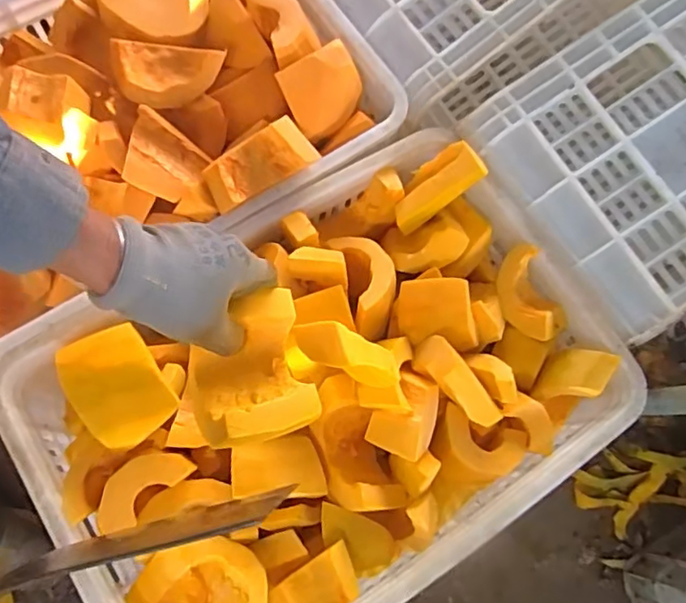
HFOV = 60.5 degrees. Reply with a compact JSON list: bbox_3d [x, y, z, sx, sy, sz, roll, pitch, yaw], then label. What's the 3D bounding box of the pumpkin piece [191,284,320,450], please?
[{"bbox_3d":[-0.072,0.051,0.437,0.089,0.059,0.106,-15,75,-6],"label":"pumpkin piece"}]

